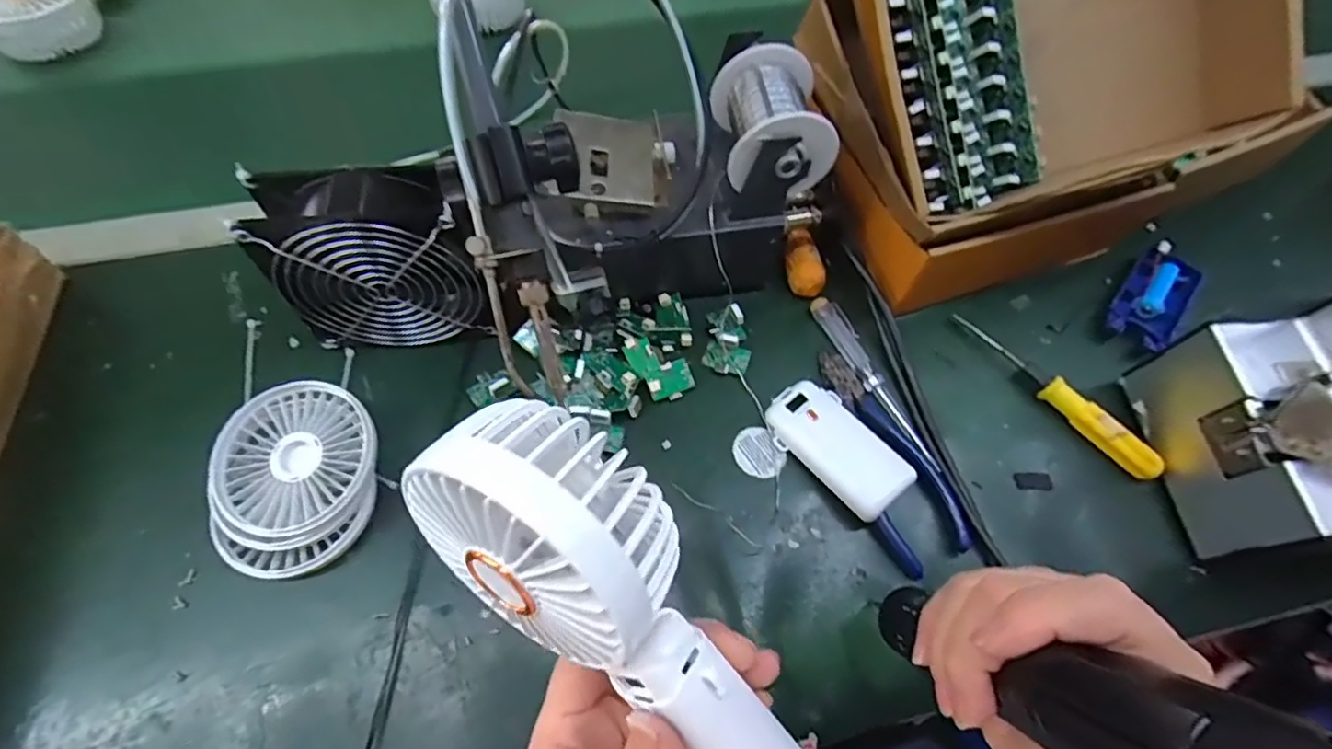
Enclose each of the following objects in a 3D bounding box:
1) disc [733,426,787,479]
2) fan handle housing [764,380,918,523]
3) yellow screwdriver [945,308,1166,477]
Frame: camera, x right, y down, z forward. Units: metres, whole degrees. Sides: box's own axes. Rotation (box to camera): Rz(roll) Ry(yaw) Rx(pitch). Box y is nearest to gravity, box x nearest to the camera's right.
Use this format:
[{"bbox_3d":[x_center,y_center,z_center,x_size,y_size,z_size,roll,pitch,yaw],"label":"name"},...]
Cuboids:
[{"bbox_3d":[0.060,0.050,0.391,0.029,0.004,0.034,-27,66,-16],"label":"disc"},{"bbox_3d":[0.108,0.046,0.387,0.045,0.019,0.094,-36,69,-19],"label":"fan handle housing"},{"bbox_3d":[0.264,0.011,0.415,0.016,0.021,0.156,-38,70,-20],"label":"yellow screwdriver"}]

